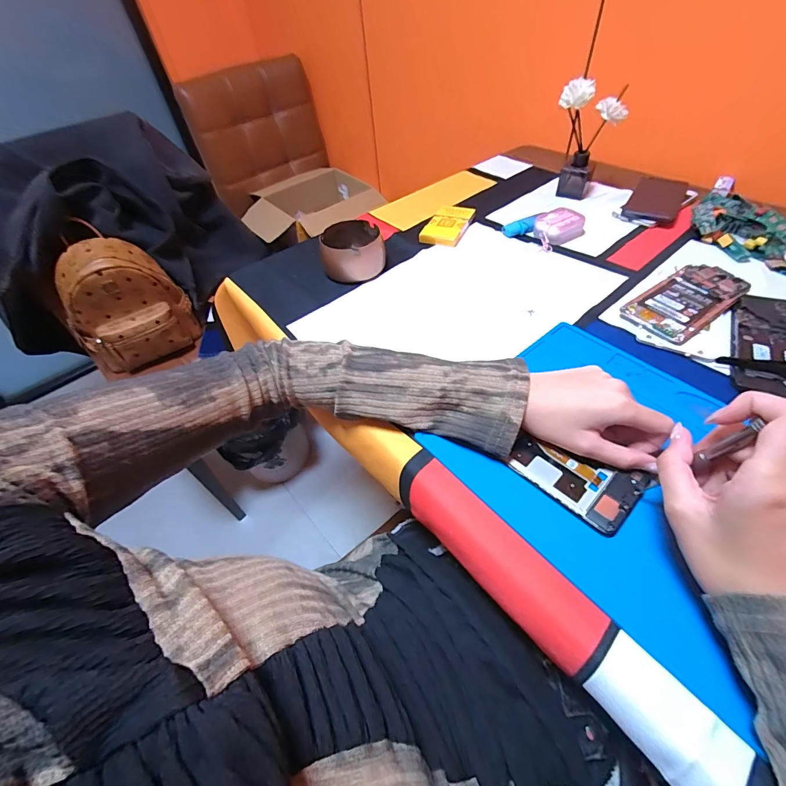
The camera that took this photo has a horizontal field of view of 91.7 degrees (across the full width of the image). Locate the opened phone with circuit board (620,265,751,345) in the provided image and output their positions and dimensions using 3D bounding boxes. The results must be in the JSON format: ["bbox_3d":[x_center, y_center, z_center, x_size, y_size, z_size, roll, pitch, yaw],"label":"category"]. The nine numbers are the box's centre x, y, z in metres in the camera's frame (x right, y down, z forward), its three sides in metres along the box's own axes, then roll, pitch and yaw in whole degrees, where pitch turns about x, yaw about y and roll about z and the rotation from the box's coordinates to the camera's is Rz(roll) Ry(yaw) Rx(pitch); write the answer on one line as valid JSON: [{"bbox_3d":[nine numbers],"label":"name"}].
[{"bbox_3d":[0.326,-0.102,0.424,0.129,0.016,0.069,-29,53,-17],"label":"opened phone with circuit board"}]

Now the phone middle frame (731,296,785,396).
[{"bbox_3d":[0.382,-0.047,0.373,0.075,0.011,0.140,19,55,21],"label":"phone middle frame"}]

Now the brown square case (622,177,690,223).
[{"bbox_3d":[0.394,-0.290,0.571,0.069,0.024,0.098,25,57,25],"label":"brown square case"}]

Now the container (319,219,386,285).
[{"bbox_3d":[-0.055,-0.197,0.525,0.084,0.048,0.095,-9,50,-1],"label":"container"}]

